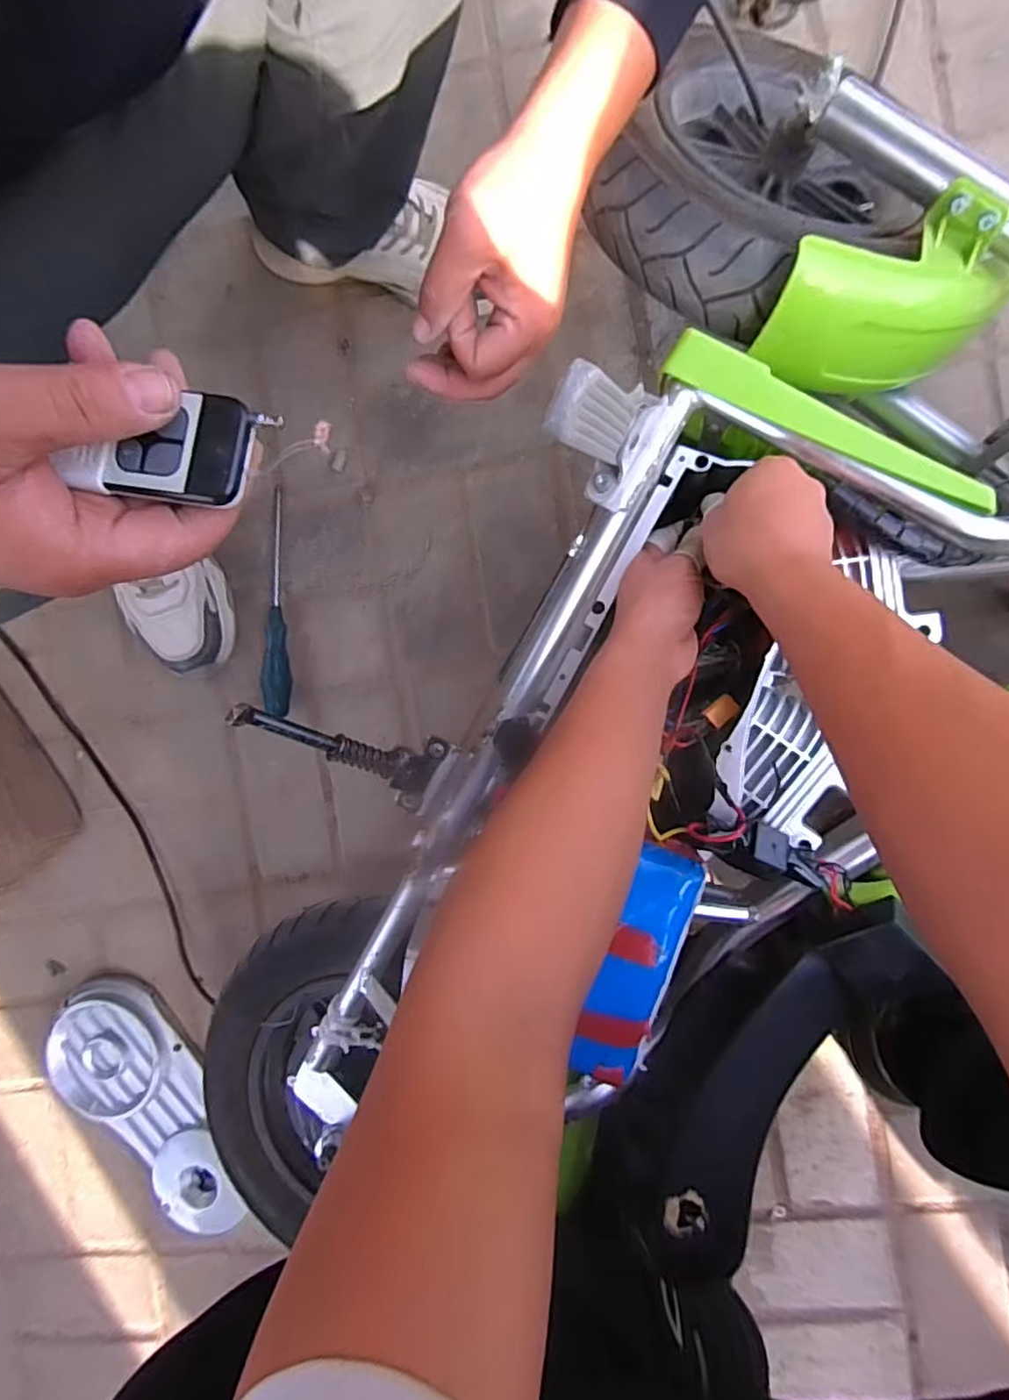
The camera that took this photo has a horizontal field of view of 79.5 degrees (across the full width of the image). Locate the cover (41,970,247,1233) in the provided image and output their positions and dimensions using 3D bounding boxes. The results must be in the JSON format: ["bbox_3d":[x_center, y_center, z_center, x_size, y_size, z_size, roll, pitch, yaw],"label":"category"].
[{"bbox_3d":[-0.392,0.450,0.682,0.150,0.033,0.299,-41,86,7],"label":"cover"}]

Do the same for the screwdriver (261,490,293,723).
[{"bbox_3d":[-0.242,-0.104,0.642,0.025,0.023,0.239,1,92,8],"label":"screwdriver"}]

